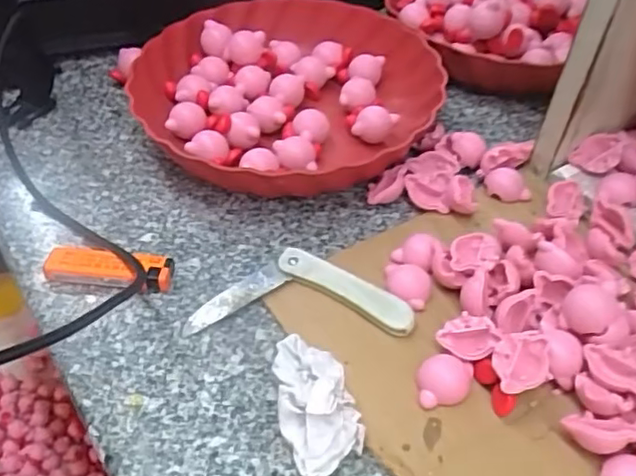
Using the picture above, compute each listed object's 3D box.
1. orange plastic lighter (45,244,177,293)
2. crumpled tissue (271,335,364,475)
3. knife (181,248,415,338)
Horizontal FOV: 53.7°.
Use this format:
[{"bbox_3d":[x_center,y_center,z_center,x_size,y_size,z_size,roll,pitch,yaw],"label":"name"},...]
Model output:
[{"bbox_3d":[-0.135,0.021,0.407,0.080,0.016,0.027,3,49,6],"label":"orange plastic lighter"},{"bbox_3d":[-0.003,0.086,0.337,0.039,0.030,0.075,-14,48,-13],"label":"crumpled tissue"},{"bbox_3d":[-0.012,0.034,0.397,0.136,0.011,0.058,0,49,4],"label":"knife"}]

